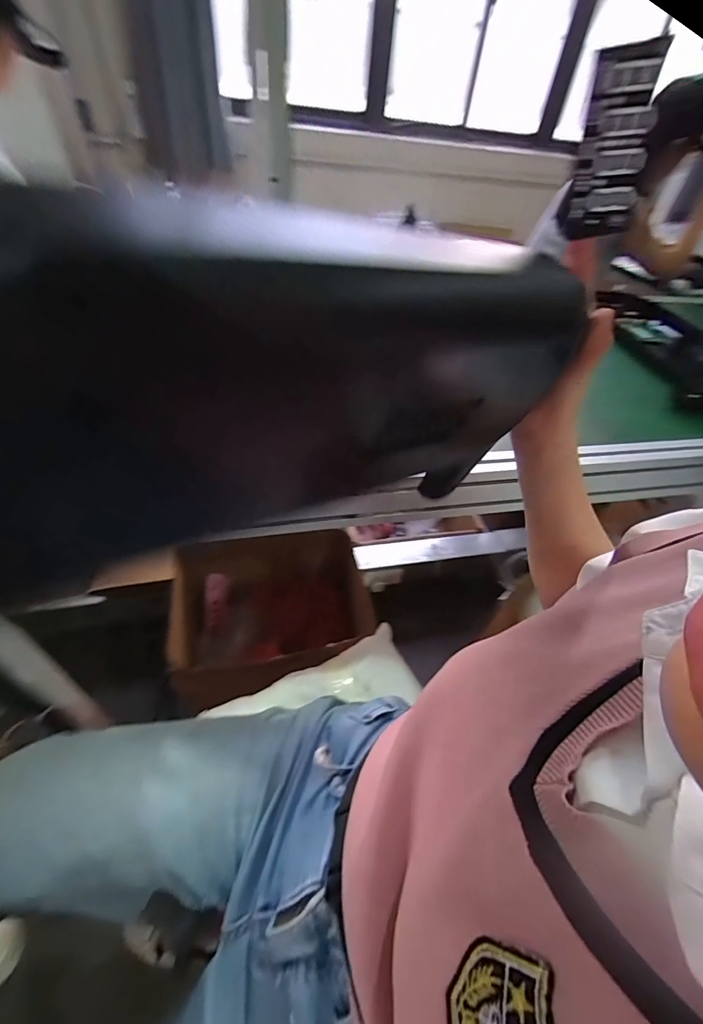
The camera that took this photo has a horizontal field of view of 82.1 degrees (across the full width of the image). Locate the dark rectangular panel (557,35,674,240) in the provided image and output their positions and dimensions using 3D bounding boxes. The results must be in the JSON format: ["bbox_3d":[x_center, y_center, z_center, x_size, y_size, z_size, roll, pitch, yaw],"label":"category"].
[{"bbox_3d":[0.165,-0.232,0.259,0.047,0.090,0.009,-5,38,6],"label":"dark rectangular panel"}]

